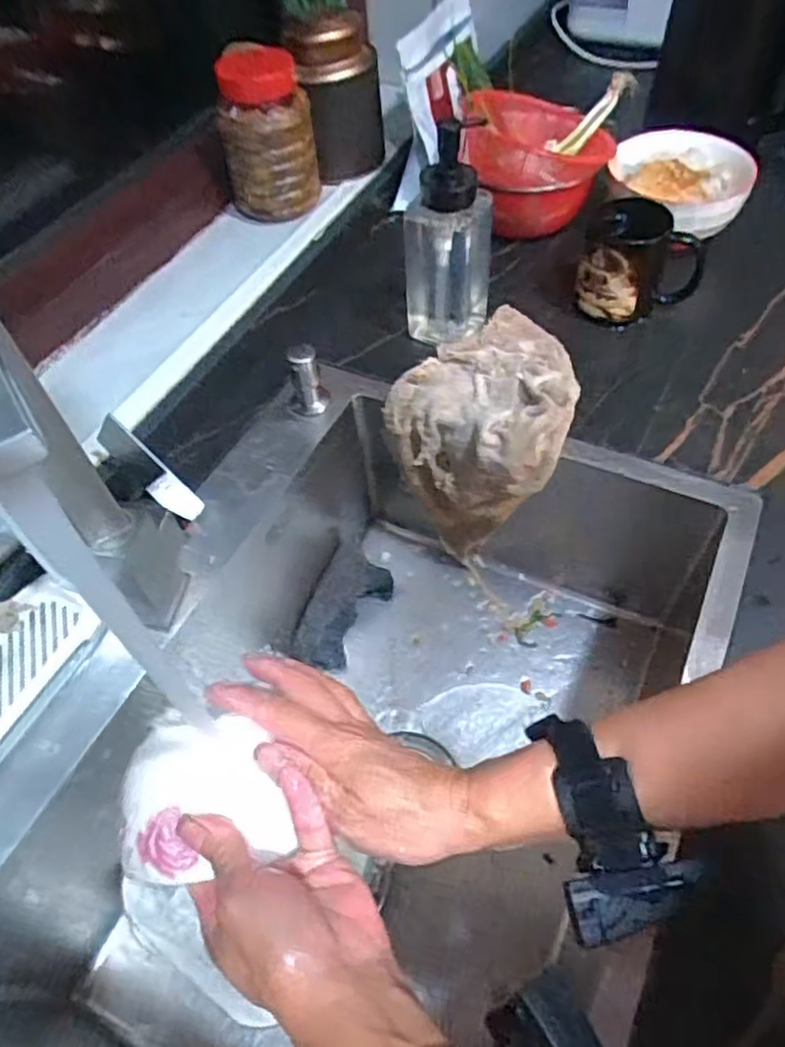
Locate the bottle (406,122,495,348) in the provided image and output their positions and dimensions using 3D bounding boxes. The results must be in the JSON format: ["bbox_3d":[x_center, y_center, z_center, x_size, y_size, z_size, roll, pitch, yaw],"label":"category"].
[{"bbox_3d":[0.052,-0.258,0.649,0.083,0.173,0.077,1,53,5],"label":"bottle"}]

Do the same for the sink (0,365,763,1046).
[{"bbox_3d":[-0.012,0.170,0.583,0.415,0.218,0.608,22,58,19],"label":"sink"}]

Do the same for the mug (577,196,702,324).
[{"bbox_3d":[0.246,-0.257,0.685,0.110,0.090,0.084,17,56,17],"label":"mug"}]

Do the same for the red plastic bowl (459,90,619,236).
[{"bbox_3d":[0.166,-0.416,0.789,0.159,0.114,0.182,-5,52,1],"label":"red plastic bowl"}]

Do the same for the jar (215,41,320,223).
[{"bbox_3d":[-0.133,-0.408,0.742,0.094,0.158,0.083,-11,54,-4],"label":"jar"}]

